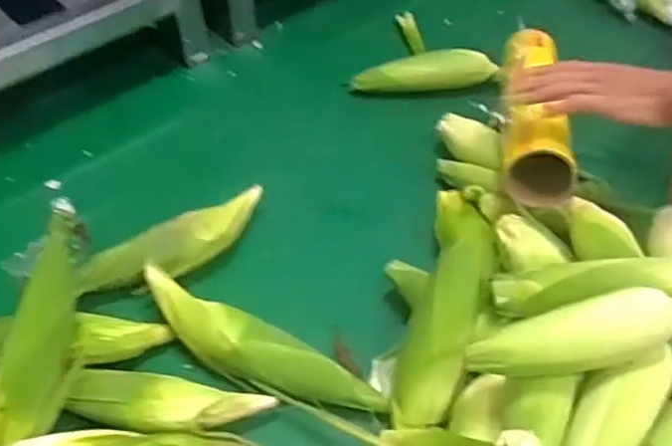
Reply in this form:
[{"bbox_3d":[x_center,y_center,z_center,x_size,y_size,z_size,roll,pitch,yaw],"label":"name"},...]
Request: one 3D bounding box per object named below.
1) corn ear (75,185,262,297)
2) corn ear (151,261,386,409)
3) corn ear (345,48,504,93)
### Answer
[{"bbox_3d":[-0.203,0.029,0.854,0.281,0.051,0.059,-32,56,-24],"label":"corn ear"},{"bbox_3d":[-0.096,0.143,0.742,0.322,0.058,0.067,21,52,18],"label":"corn ear"},{"bbox_3d":[0.152,-0.259,1.107,0.247,0.059,0.075,-3,48,17],"label":"corn ear"}]

